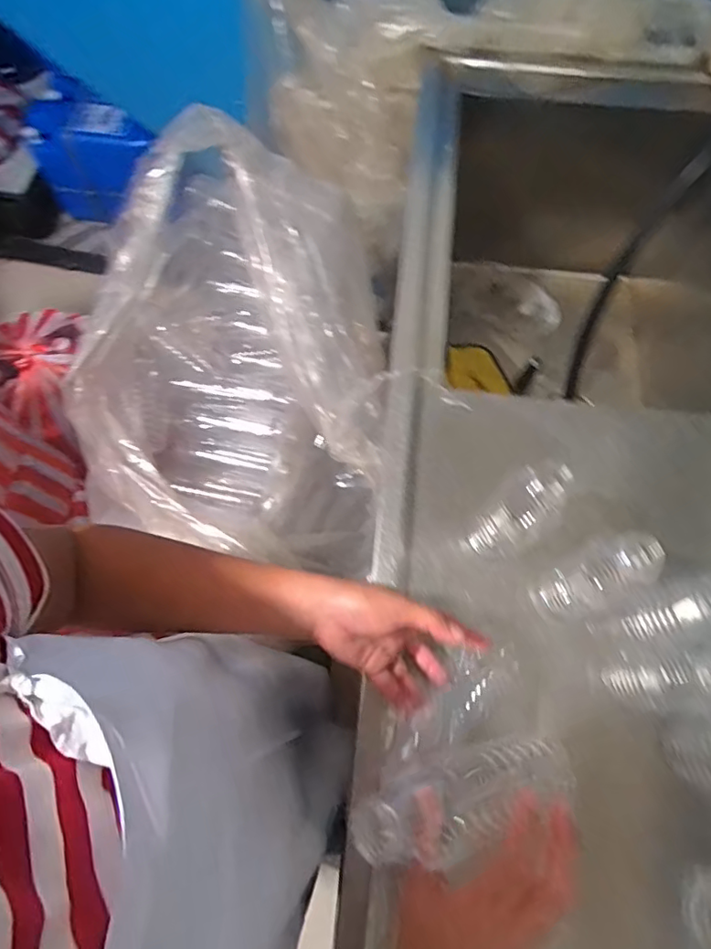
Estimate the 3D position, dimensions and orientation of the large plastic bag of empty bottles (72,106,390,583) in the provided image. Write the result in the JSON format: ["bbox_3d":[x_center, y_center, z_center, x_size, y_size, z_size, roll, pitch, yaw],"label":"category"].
[{"bbox_3d":[-0.156,-0.163,0.749,0.380,0.292,0.486,2,69,0],"label":"large plastic bag of empty bottles"}]

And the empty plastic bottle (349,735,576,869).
[{"bbox_3d":[0.071,0.203,0.345,0.172,0.055,0.047,1,65,-33],"label":"empty plastic bottle"}]

